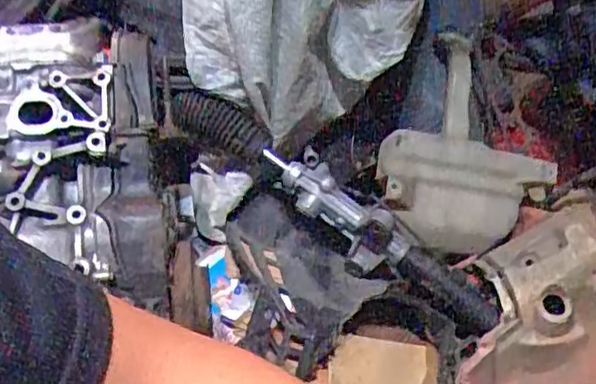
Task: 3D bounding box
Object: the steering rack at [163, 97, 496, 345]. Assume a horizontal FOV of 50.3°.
[{"bbox_3d":[0.053,0.025,1.033,0.614,0.111,0.076,36,39,5],"label":"steering rack"}]

